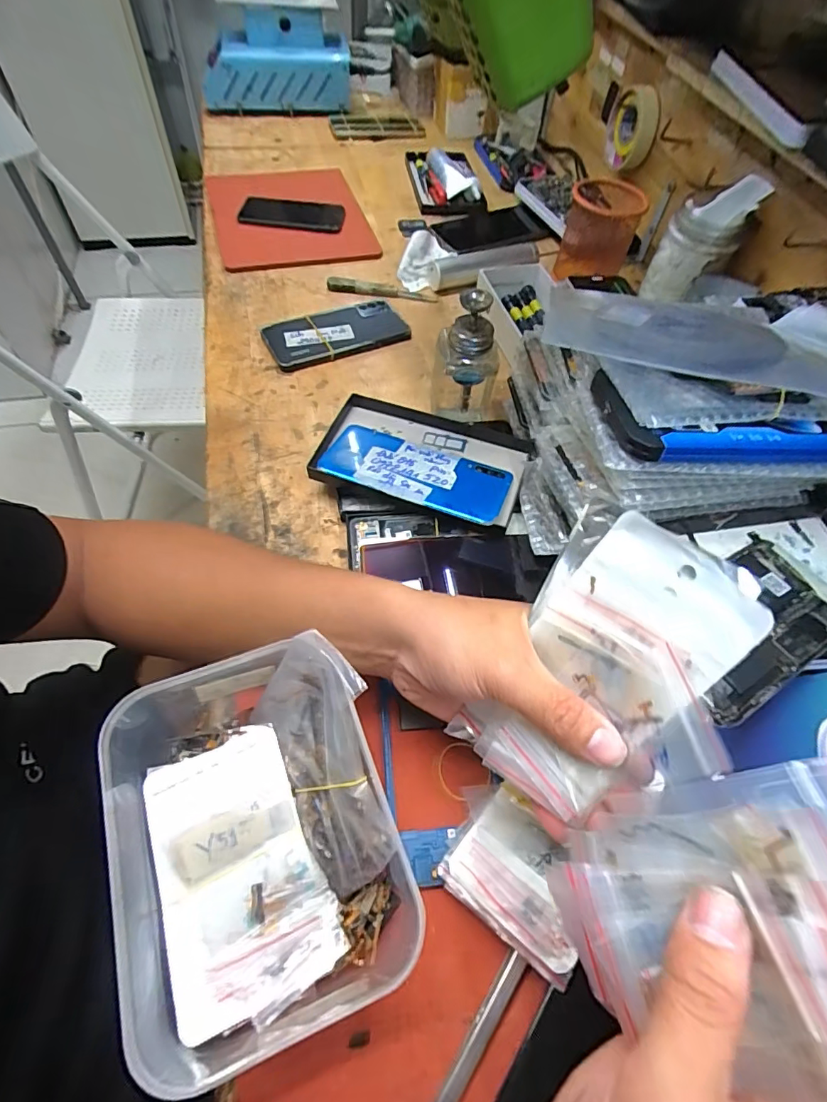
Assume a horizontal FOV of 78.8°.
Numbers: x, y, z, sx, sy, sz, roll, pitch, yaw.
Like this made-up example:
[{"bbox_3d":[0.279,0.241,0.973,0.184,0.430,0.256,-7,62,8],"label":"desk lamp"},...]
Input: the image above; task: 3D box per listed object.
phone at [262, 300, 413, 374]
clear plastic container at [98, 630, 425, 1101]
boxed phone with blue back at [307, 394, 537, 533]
[{"bbox_3d":[-0.087,-0.247,0.572,0.156,0.017,0.073,-22,62,-17],"label":"phone"},{"bbox_3d":[-0.083,0.155,0.270,0.144,0.066,0.181,-14,60,-12],"label":"clear plastic container"},{"bbox_3d":[0.007,-0.076,0.449,0.174,0.030,0.107,19,59,8],"label":"boxed phone with blue back"}]

